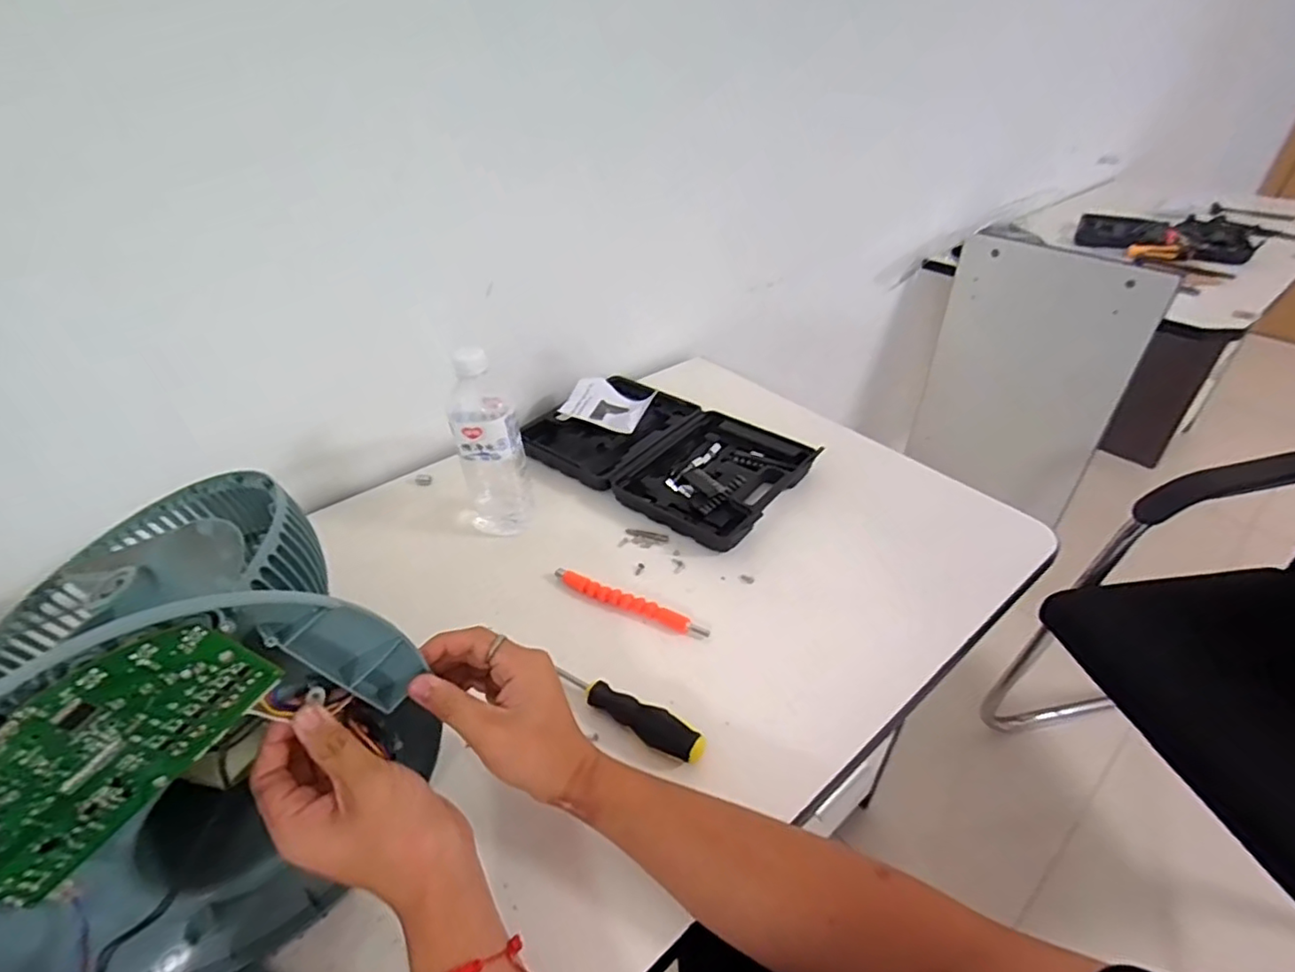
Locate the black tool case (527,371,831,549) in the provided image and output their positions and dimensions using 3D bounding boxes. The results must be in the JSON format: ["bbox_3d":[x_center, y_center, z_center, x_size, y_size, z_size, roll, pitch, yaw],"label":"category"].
[{"bbox_3d":[0.020,-0.043,0.792,0.338,0.040,0.211,23,43,29],"label":"black tool case"}]

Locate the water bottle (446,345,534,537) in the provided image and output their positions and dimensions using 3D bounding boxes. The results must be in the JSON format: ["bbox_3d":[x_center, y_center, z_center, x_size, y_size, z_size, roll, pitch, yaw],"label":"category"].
[{"bbox_3d":[-0.169,-0.048,0.655,0.072,0.200,0.070,-12,38,-14],"label":"water bottle"}]

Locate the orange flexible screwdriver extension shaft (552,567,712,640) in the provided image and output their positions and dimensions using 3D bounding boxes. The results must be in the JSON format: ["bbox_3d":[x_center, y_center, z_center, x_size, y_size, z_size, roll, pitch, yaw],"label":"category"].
[{"bbox_3d":[-0.020,0.115,0.607,0.168,0.011,0.021,16,40,22],"label":"orange flexible screwdriver extension shaft"}]

